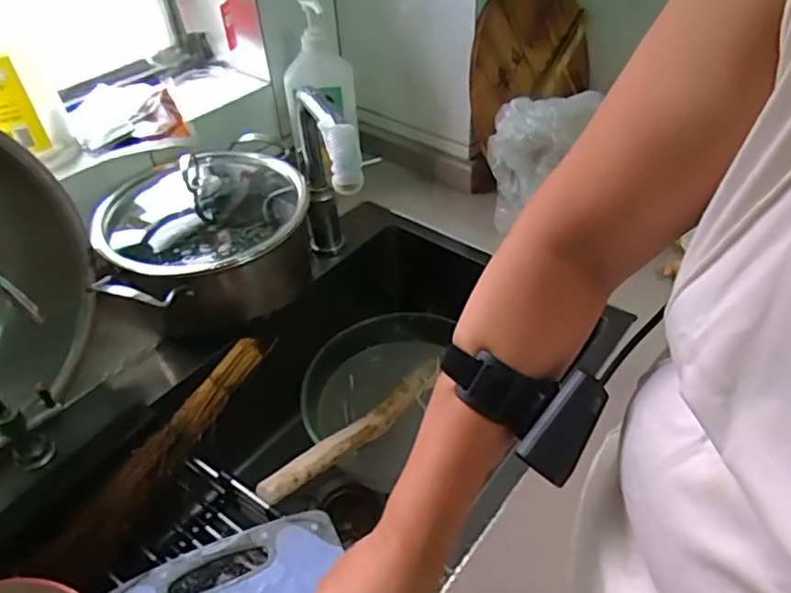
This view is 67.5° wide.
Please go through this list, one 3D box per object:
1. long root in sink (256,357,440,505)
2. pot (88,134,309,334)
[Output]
[{"bbox_3d":[-0.039,0.156,0.716,0.033,0.026,0.326,26,31,27],"label":"long root in sink"},{"bbox_3d":[-0.237,-0.081,0.740,0.247,0.142,0.262,-2,43,1],"label":"pot"}]

